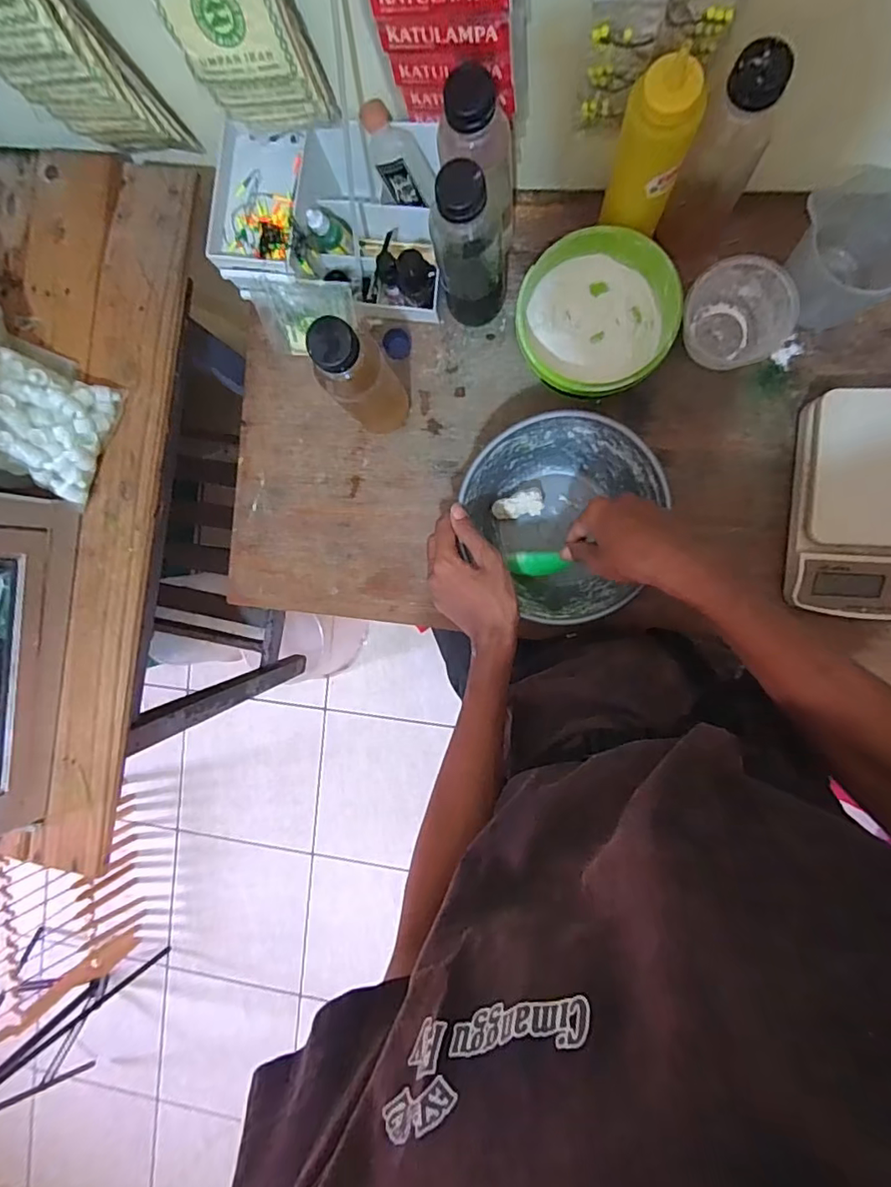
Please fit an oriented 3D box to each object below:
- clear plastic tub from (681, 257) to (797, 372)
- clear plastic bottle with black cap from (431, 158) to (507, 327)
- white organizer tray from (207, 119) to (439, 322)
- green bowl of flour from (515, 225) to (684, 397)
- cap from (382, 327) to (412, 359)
[{"bbox_3d":[0.292,-0.277,0.542,0.087,0.059,0.095,0,92,8],"label":"clear plastic tub"},{"bbox_3d":[0.024,-0.323,0.508,0.063,0.193,0.056,-3,92,8],"label":"clear plastic bottle with black cap"},{"bbox_3d":[-0.116,-0.385,0.570,0.217,0.104,0.147,3,93,7],"label":"white organizer tray"},{"bbox_3d":[0.154,-0.280,0.555,0.154,0.071,0.144,0,92,8],"label":"green bowl of flour"},{"bbox_3d":[-0.055,-0.282,0.610,0.030,0.016,0.027,-21,90,8],"label":"cap"}]

